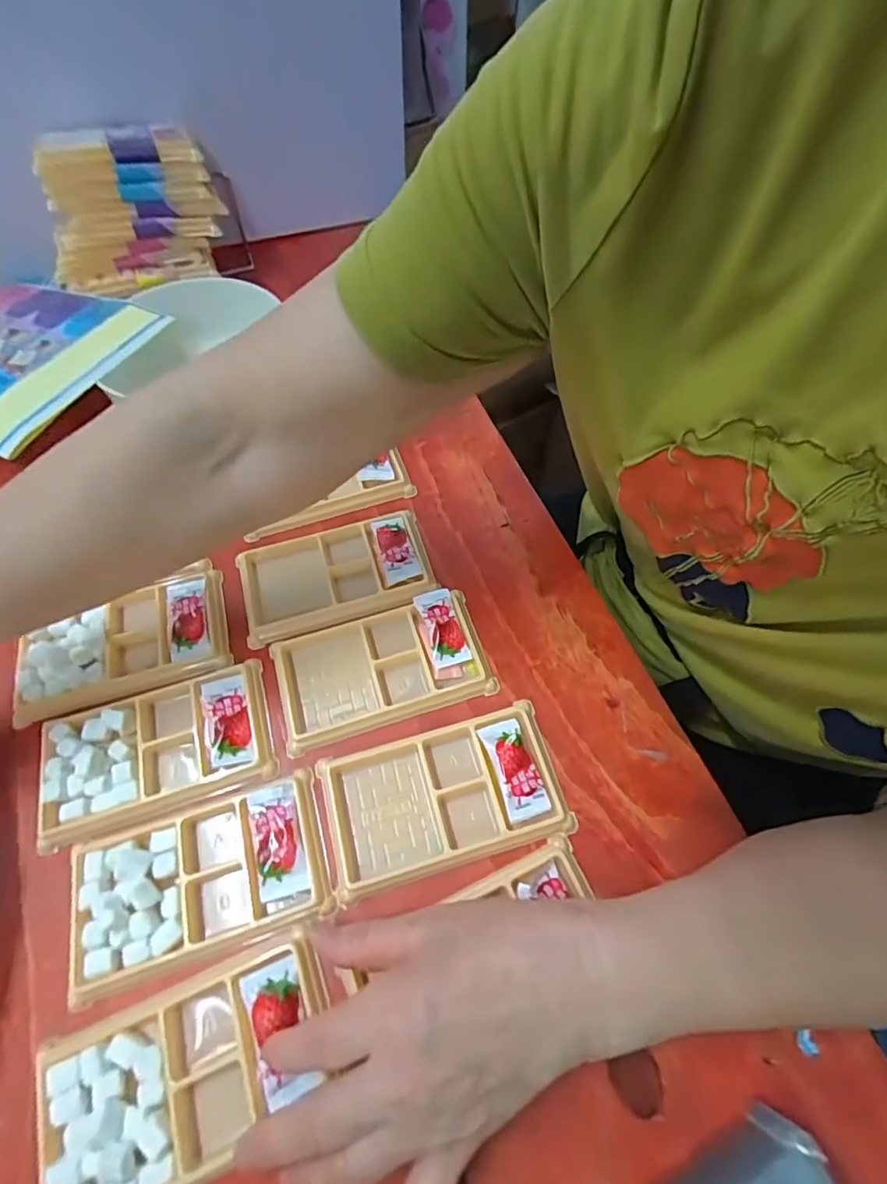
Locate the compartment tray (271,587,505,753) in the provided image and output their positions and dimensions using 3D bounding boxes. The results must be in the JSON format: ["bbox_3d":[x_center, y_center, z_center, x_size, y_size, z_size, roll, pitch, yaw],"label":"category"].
[{"bbox_3d":[-0.042,0.048,0.347,0.135,0.014,0.081,-16,62,-9],"label":"compartment tray"}]

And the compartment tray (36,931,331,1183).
[{"bbox_3d":[-0.120,0.230,0.249,0.134,0.023,0.075,-21,63,-11],"label":"compartment tray"}]

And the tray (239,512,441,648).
[{"bbox_3d":[-0.079,-0.016,0.382,0.135,0.014,0.081,-15,62,-8],"label":"tray"}]

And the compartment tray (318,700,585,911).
[{"bbox_3d":[-0.001,0.118,0.307,0.136,0.015,0.077,-14,62,-8],"label":"compartment tray"}]

